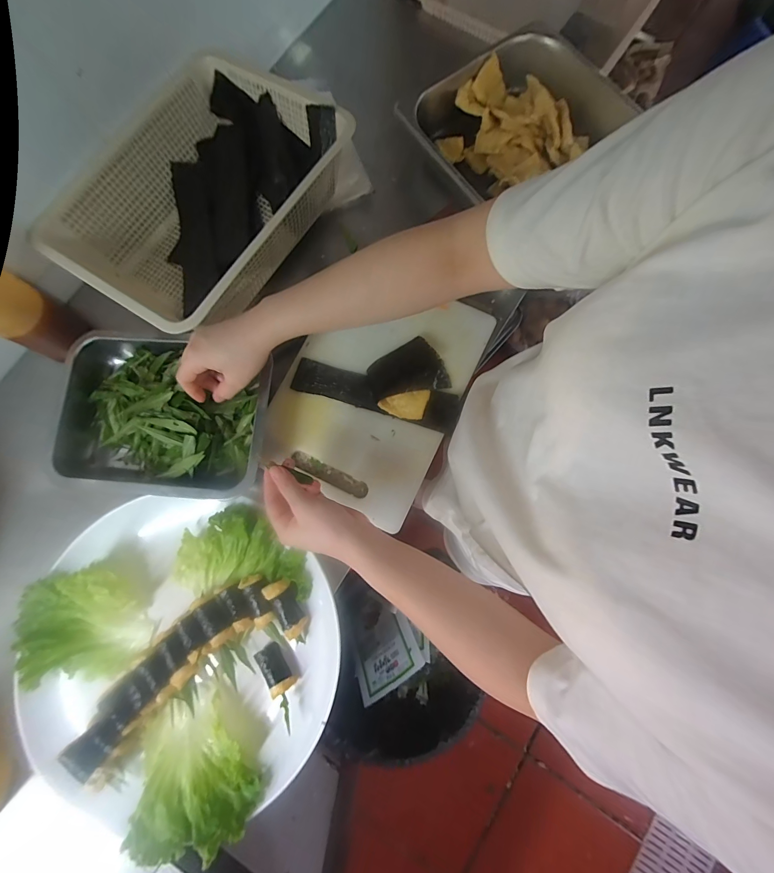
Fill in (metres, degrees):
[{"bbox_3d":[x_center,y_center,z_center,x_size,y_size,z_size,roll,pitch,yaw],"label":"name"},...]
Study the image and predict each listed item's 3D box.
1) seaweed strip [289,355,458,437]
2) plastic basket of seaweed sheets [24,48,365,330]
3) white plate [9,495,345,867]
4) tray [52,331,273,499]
[{"bbox_3d":[-0.015,-0.055,0.471,0.212,0.007,0.047,17,89,4],"label":"seaweed strip"},{"bbox_3d":[-0.226,-0.290,0.469,0.233,0.099,0.326,32,81,6],"label":"plastic basket of seaweed sheets"},{"bbox_3d":[-0.221,0.230,0.405,0.329,0.050,0.305,0,76,-1],"label":"white plate"},{"bbox_3d":[-0.269,-0.027,0.444,0.256,0.064,0.180,7,79,2],"label":"tray"}]

